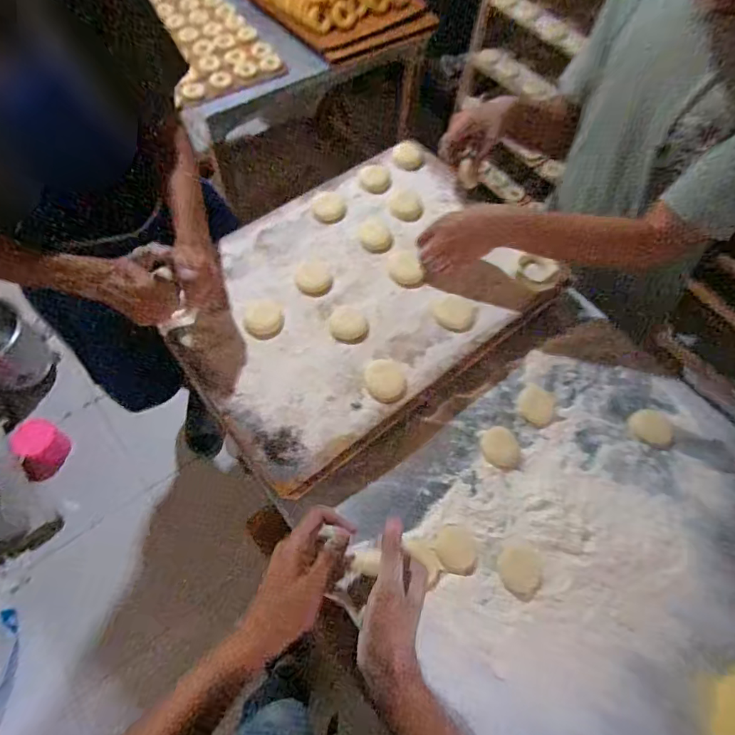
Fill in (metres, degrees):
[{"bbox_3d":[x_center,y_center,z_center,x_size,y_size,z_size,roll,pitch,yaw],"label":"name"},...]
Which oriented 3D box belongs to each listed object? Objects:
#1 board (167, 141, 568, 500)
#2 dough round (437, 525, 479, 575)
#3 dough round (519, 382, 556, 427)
[{"bbox_3d":[-0.009,-0.131,0.790,0.608,0.042,0.444,-36,70,-19],"label":"board"},{"bbox_3d":[0.127,0.257,0.666,0.057,0.007,0.062,1,62,-2],"label":"dough round"},{"bbox_3d":[0.274,0.060,0.764,0.060,0.006,0.067,36,67,15],"label":"dough round"}]

